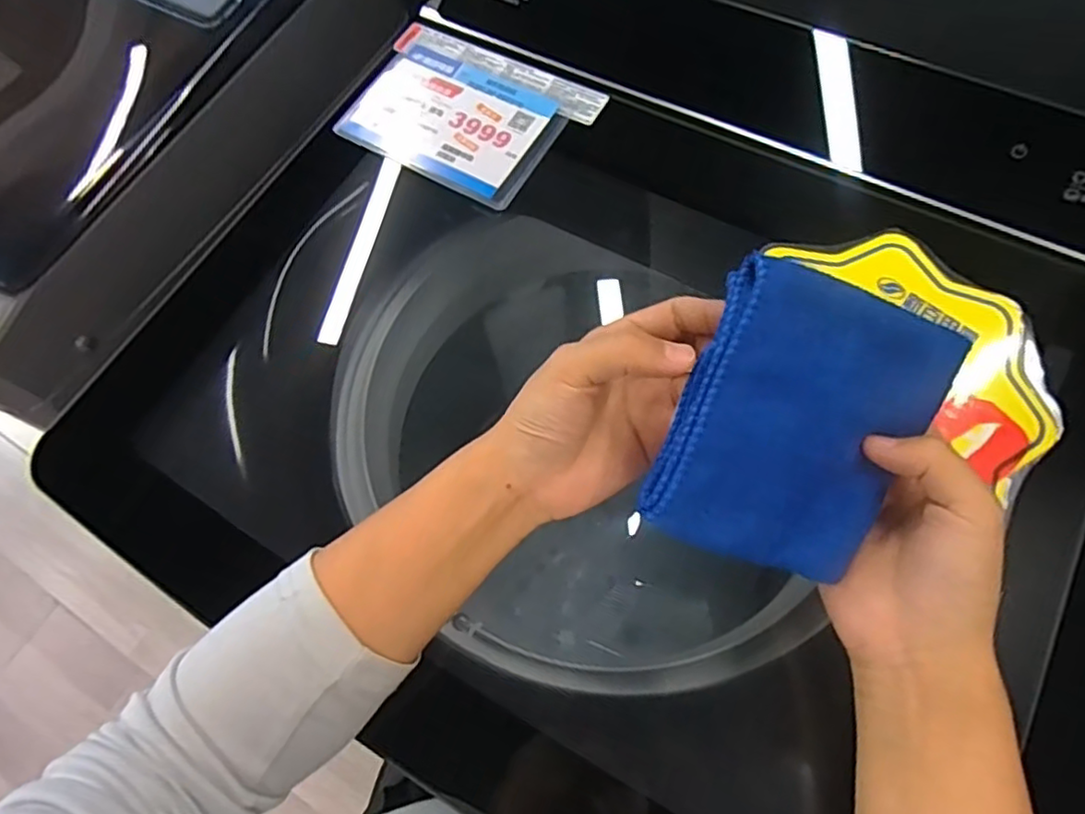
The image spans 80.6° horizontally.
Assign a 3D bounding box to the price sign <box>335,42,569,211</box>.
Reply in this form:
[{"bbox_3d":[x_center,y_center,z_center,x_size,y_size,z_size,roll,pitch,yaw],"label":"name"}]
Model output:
[{"bbox_3d":[-0.068,-0.218,0.492,0.154,0.010,0.106,29,71,14],"label":"price sign"}]

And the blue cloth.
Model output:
[{"bbox_3d":[0.113,0.009,0.280,0.108,0.012,0.124,20,98,-16],"label":"blue cloth"}]

